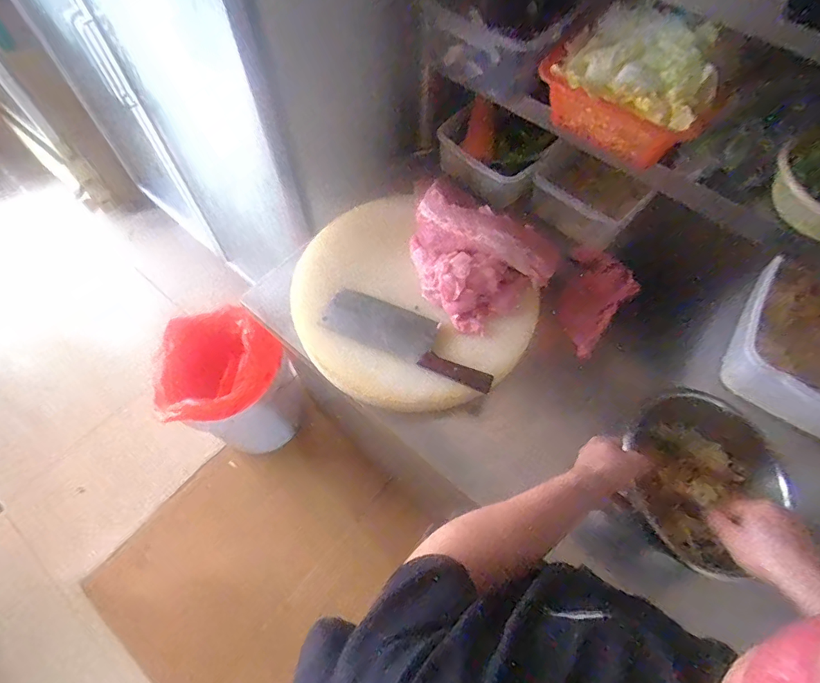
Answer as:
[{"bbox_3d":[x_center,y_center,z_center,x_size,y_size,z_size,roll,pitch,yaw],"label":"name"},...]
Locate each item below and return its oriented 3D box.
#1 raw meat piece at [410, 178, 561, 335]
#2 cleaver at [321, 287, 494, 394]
[{"bbox_3d":[0.108,-0.139,0.790,0.252,0.082,0.218,25,65,13],"label":"raw meat piece"},{"bbox_3d":[0.000,-0.011,0.756,0.293,0.028,0.085,24,65,12],"label":"cleaver"}]

